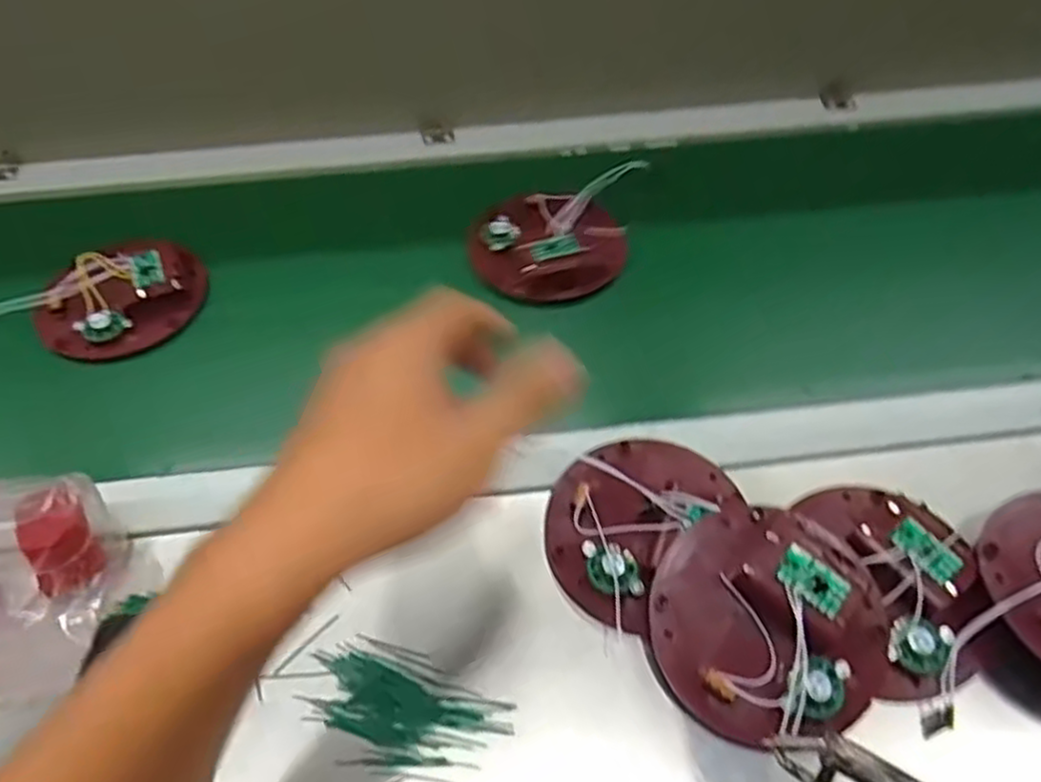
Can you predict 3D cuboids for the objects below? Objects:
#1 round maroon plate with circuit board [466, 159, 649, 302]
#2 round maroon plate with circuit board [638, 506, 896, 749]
[{"bbox_3d":[0.030,-0.125,0.590,0.138,0.032,0.110,-7,54,-4],"label":"round maroon plate with circuit board"},{"bbox_3d":[0.131,0.119,0.388,0.122,0.042,0.112,-3,73,9],"label":"round maroon plate with circuit board"}]

